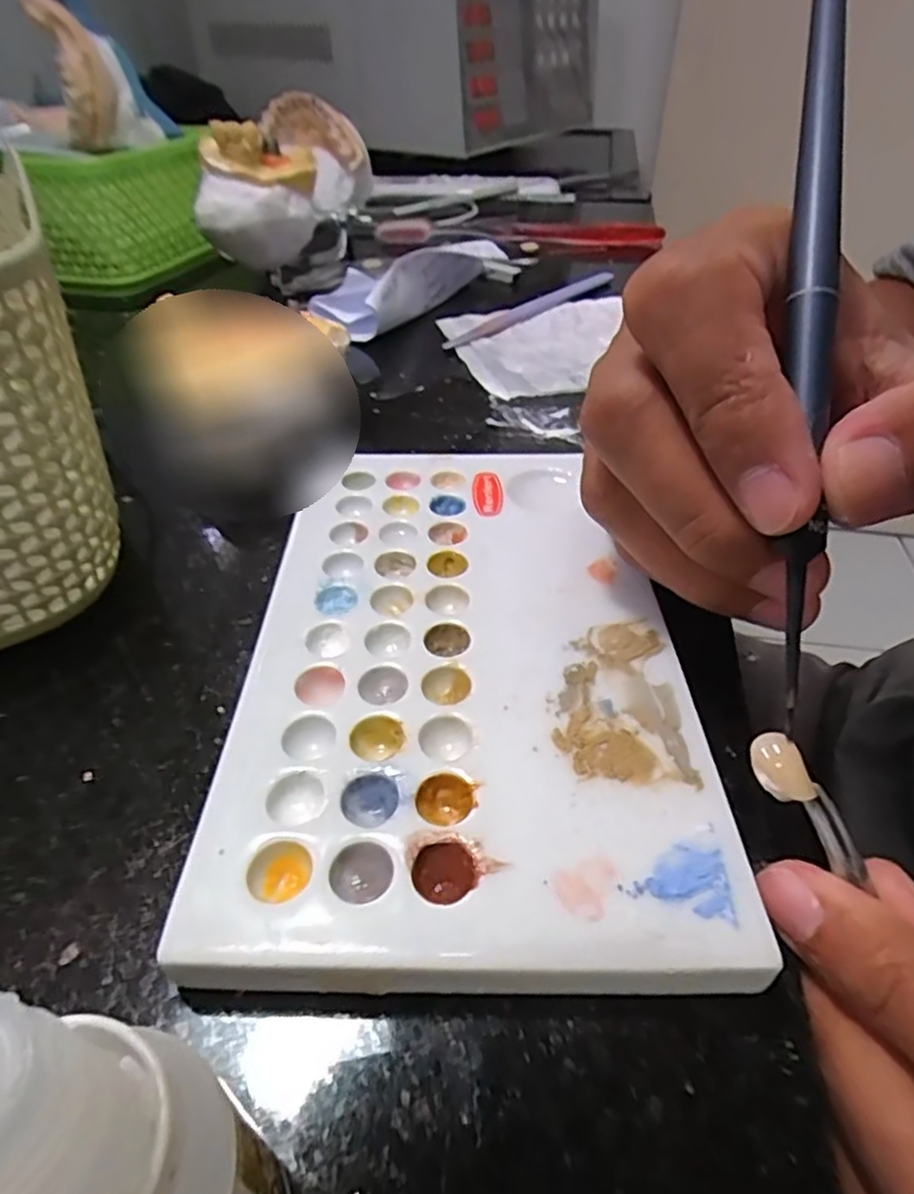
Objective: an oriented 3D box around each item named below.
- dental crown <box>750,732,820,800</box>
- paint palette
[{"bbox_3d":[0.054,0.029,0.114,0.006,0.006,0.012,-15,45,-12],"label":"dental crown"},{"bbox_3d":[0.002,0.007,0.157,0.090,0.011,0.151,1,41,-1],"label":"paint palette"}]

